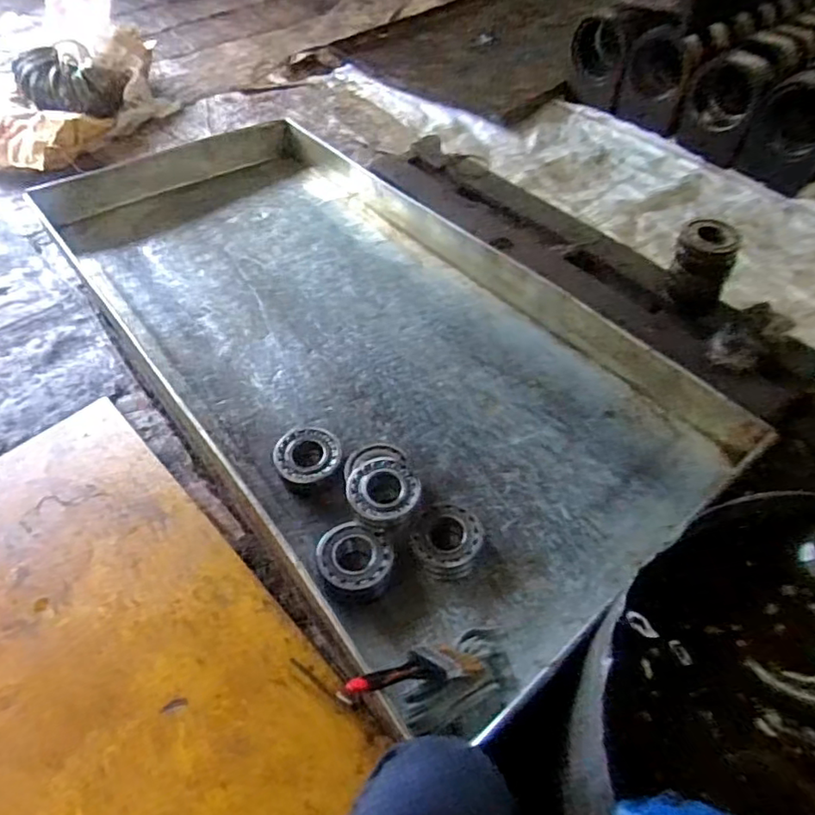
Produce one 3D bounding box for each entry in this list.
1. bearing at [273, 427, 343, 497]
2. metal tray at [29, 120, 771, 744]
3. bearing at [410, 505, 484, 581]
[{"bbox_3d":[-0.171,0.088,0.993,0.109,0.040,0.109,0,52,0],"label":"bearing"},{"bbox_3d":[-0.143,-0.184,1.175,0.690,0.110,1.454,-31,58,-22],"label":"metal tray"},{"bbox_3d":[0.061,0.204,0.894,0.106,0.053,0.108,22,55,16],"label":"bearing"}]

